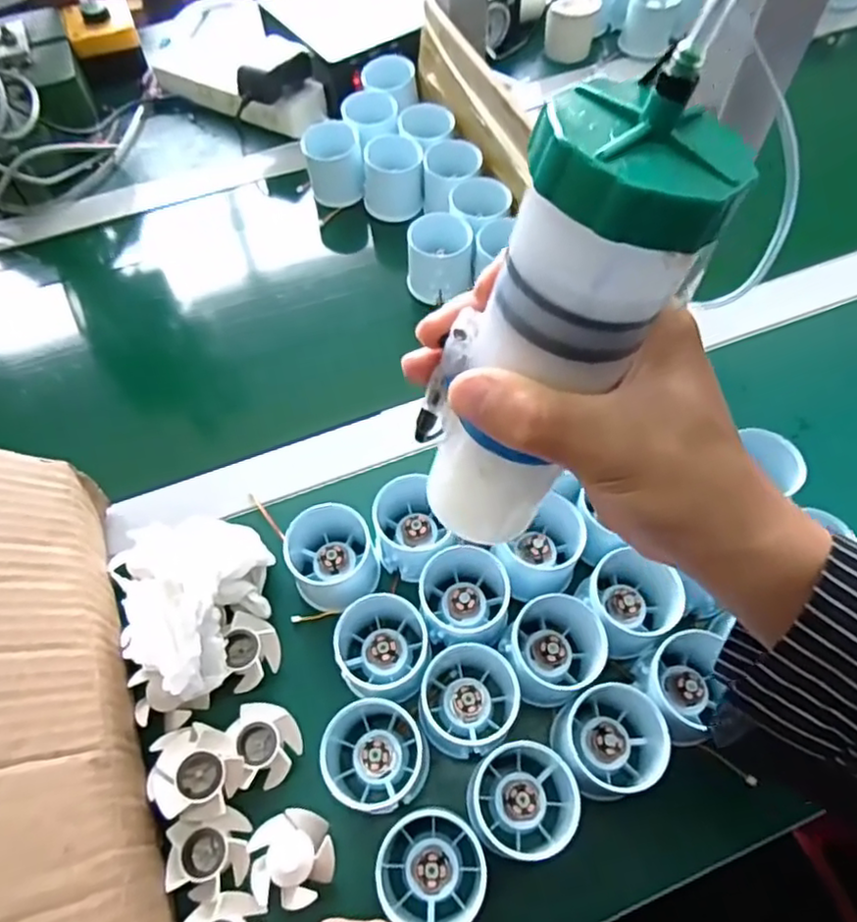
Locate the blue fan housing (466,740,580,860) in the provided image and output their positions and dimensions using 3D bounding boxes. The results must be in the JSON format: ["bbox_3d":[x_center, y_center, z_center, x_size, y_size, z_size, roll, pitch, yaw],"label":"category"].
[{"bbox_3d":[0.050,0.175,0.339,0.053,0.047,0.058,-1,60,1],"label":"blue fan housing"}]

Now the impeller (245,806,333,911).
[{"bbox_3d":[-0.072,0.208,0.336,0.043,0.017,0.043,-1,60,1],"label":"impeller"}]

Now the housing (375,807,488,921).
[{"bbox_3d":[0.001,0.204,0.322,0.056,0.052,0.051,-1,60,1],"label":"housing"}]

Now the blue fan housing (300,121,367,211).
[{"bbox_3d":[-0.086,-0.271,0.592,0.050,0.053,0.052,-10,61,-4],"label":"blue fan housing"}]

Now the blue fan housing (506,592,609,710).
[{"bbox_3d":[0.072,0.107,0.377,0.050,0.051,0.057,-15,61,-7],"label":"blue fan housing"}]

